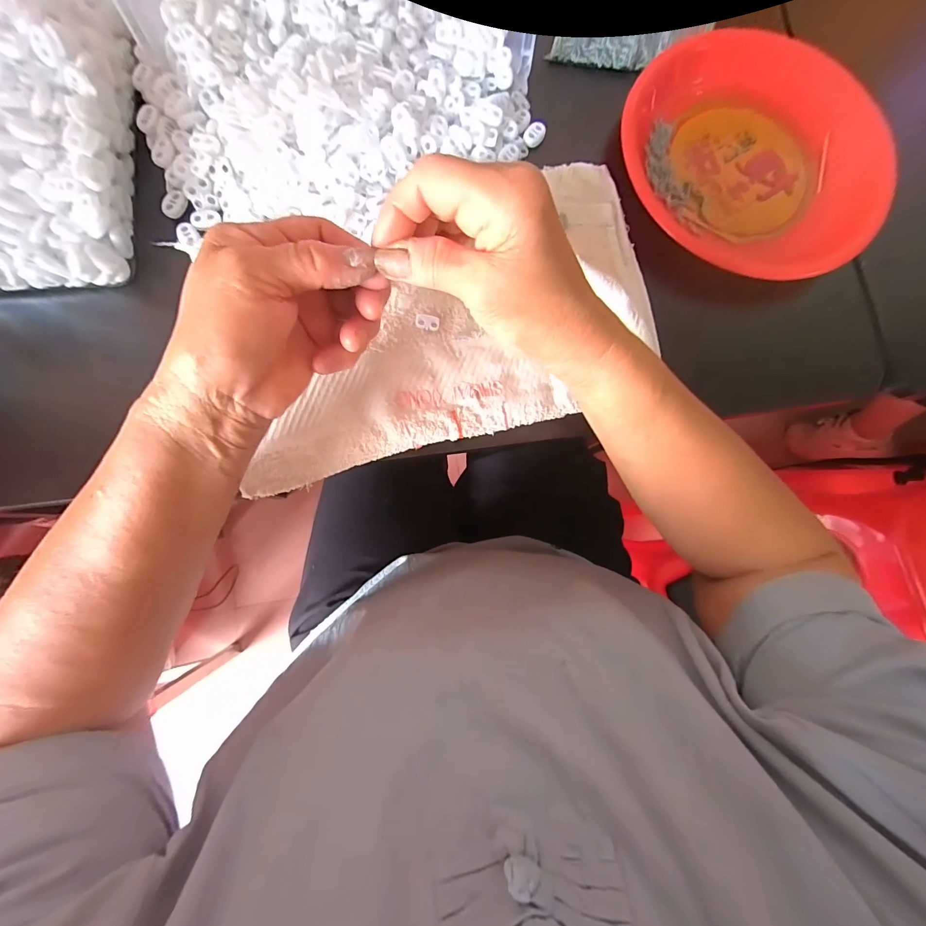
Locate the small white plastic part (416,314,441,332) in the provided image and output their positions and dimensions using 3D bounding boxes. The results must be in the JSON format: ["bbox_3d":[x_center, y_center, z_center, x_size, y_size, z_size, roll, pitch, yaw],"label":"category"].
[{"bbox_3d":[-0.027,-0.110,0.302,0.019,0.004,0.012,6,82,-2],"label":"small white plastic part"}]

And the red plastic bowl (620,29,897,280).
[{"bbox_3d":[0.260,-0.271,0.332,0.215,0.026,0.222,0,82,-3],"label":"red plastic bowl"}]

